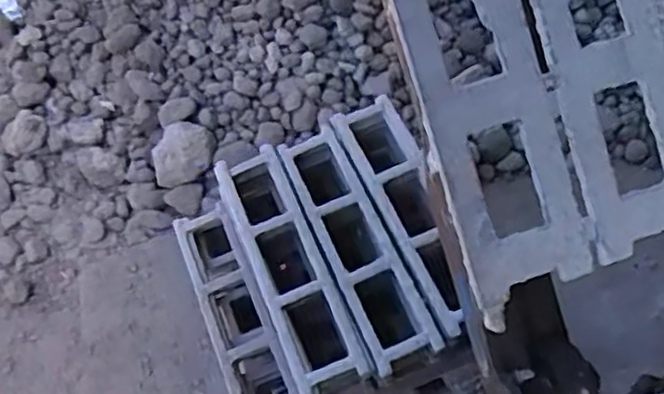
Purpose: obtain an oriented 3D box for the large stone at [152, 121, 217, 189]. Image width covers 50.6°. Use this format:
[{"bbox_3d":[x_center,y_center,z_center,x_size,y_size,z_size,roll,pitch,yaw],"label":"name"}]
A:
[{"bbox_3d":[-0.366,-0.103,1.742,0.165,0.116,0.138,-19,55,-8],"label":"large stone"}]

